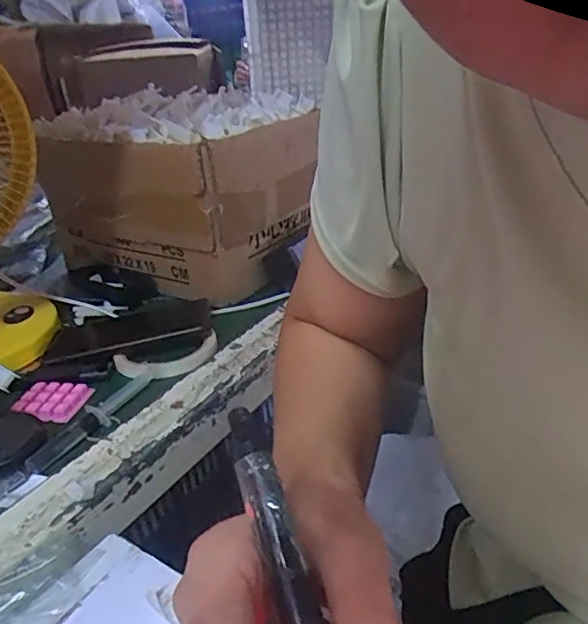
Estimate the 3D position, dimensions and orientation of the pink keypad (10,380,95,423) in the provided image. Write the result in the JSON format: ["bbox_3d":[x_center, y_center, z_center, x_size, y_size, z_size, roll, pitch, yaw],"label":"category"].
[{"bbox_3d":[-0.214,0.078,0.509,0.056,0.010,0.050,2,29,15],"label":"pink keypad"}]

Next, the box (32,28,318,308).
[{"bbox_3d":[-0.142,-0.162,0.731,0.291,0.193,0.230,12,33,31],"label":"box"}]

